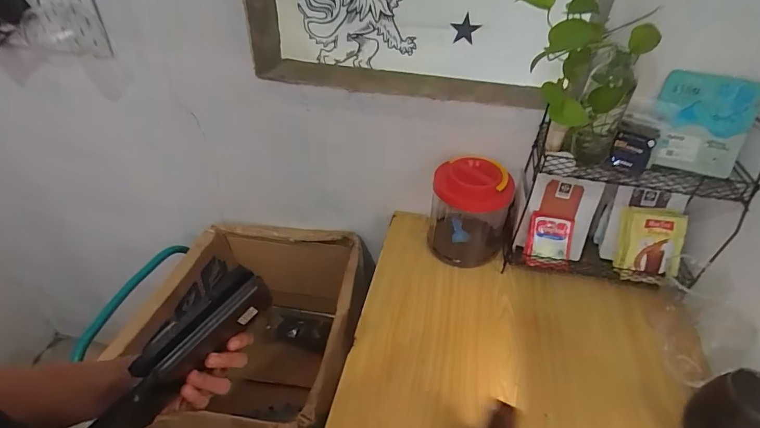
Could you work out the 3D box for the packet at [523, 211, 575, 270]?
[{"bbox_3d":[0.306,0.050,0.723,0.074,0.025,0.096,9,83,21],"label":"packet"}]

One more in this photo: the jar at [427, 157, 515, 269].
[{"bbox_3d":[0.165,-0.002,0.754,0.143,0.183,0.117,15,42,14],"label":"jar"}]

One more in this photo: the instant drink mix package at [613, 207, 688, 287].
[{"bbox_3d":[0.479,0.055,0.705,0.098,0.040,0.132,8,82,25],"label":"instant drink mix package"}]

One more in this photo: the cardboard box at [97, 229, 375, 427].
[{"bbox_3d":[-0.249,0.323,0.881,0.407,0.429,0.490,5,41,3],"label":"cardboard box"}]

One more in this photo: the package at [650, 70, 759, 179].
[{"bbox_3d":[0.502,-0.141,0.624,0.132,0.149,0.014,16,15,13],"label":"package"}]

